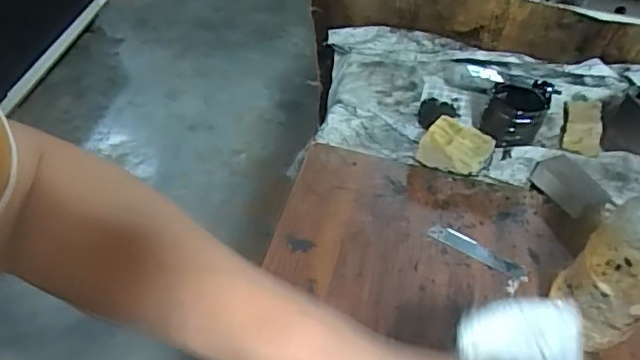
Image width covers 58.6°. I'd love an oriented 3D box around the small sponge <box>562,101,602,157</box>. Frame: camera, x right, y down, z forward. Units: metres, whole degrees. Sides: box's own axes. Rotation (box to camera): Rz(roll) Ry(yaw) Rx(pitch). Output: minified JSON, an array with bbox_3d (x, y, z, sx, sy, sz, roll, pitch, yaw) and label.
[{"bbox_3d":[0.302,-0.061,0.657,0.038,0.012,0.081,15,52,10],"label":"small sponge"}]

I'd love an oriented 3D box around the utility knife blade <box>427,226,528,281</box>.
[{"bbox_3d":[0.154,0.069,0.555,0.097,0.006,0.020,27,55,18],"label":"utility knife blade"}]

